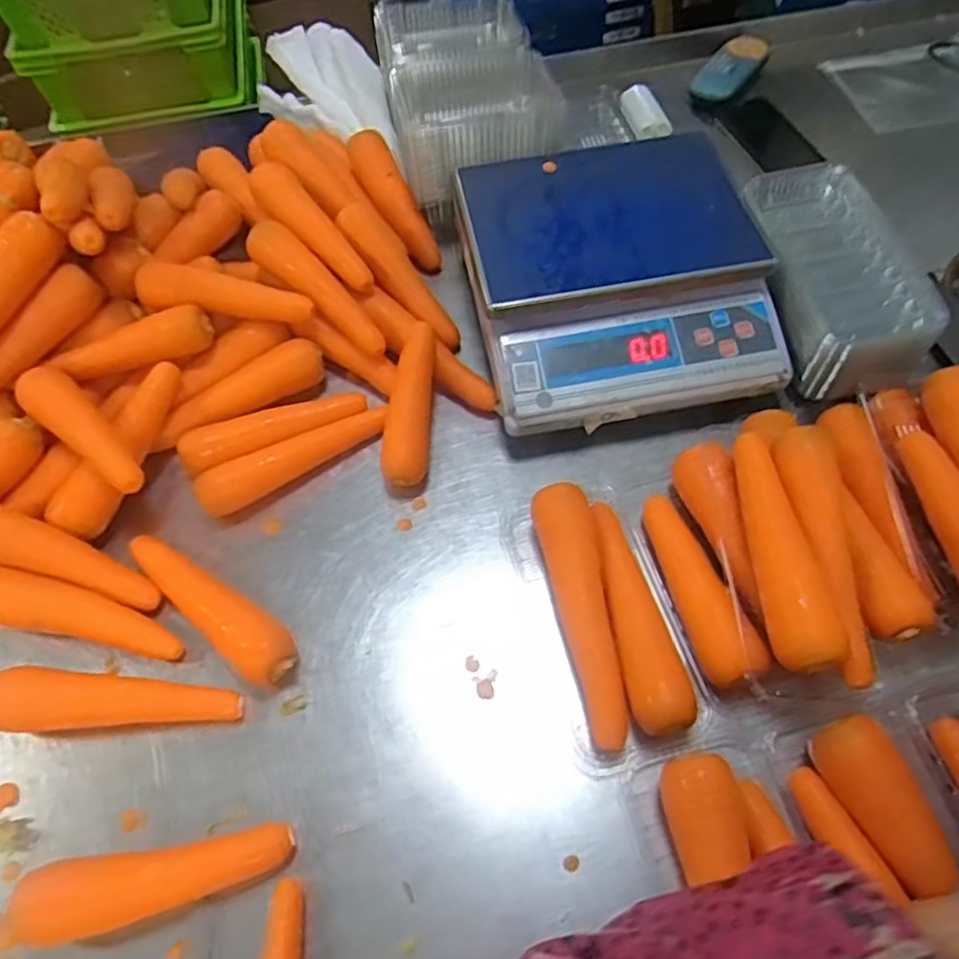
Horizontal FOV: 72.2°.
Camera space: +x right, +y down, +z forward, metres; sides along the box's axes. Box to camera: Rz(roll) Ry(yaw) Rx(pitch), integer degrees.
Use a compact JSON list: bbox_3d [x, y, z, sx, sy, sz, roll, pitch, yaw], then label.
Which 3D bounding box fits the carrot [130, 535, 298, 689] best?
[{"bbox_3d":[-0.226,0.103,0.561,0.190,0.039,0.047,36,67,21],"label":"carrot"}]

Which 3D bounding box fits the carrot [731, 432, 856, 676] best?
[{"bbox_3d":[0.235,0.054,0.512,0.049,0.041,0.187,-3,59,1],"label":"carrot"}]

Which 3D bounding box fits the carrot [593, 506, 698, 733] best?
[{"bbox_3d":[0.124,0.106,0.535,0.045,0.042,0.189,-9,59,-3],"label":"carrot"}]

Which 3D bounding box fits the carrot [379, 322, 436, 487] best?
[{"bbox_3d":[-0.067,-0.077,0.644,0.041,0.035,0.168,4,72,5],"label":"carrot"}]

